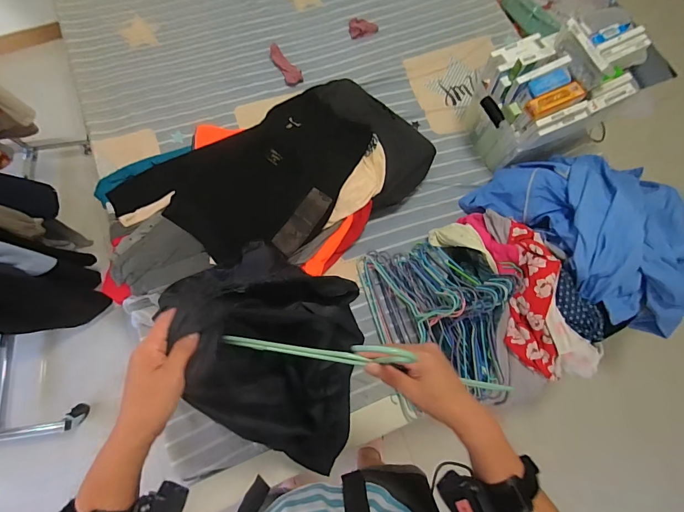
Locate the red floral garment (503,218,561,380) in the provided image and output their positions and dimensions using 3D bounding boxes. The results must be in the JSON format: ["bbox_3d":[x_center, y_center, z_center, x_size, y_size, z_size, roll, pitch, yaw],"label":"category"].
[{"bbox_3d":[0.469,0.106,0.922,0.123,0.096,0.392,0,86,-1],"label":"red floral garment"}]

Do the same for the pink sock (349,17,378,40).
[{"bbox_3d":[0.070,-0.797,1.308,0.096,0.034,0.059,-19,74,-7],"label":"pink sock"}]

